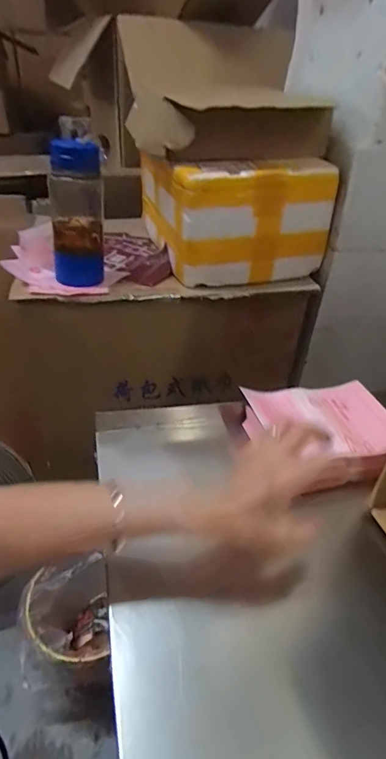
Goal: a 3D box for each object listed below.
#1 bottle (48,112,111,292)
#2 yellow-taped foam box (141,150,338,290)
[{"bbox_3d":[-0.179,-0.273,0.674,0.091,0.234,0.097,-5,38,-13],"label":"bottle"},{"bbox_3d":[0.065,-0.299,0.759,0.292,0.176,0.218,-5,38,-13],"label":"yellow-taped foam box"}]

